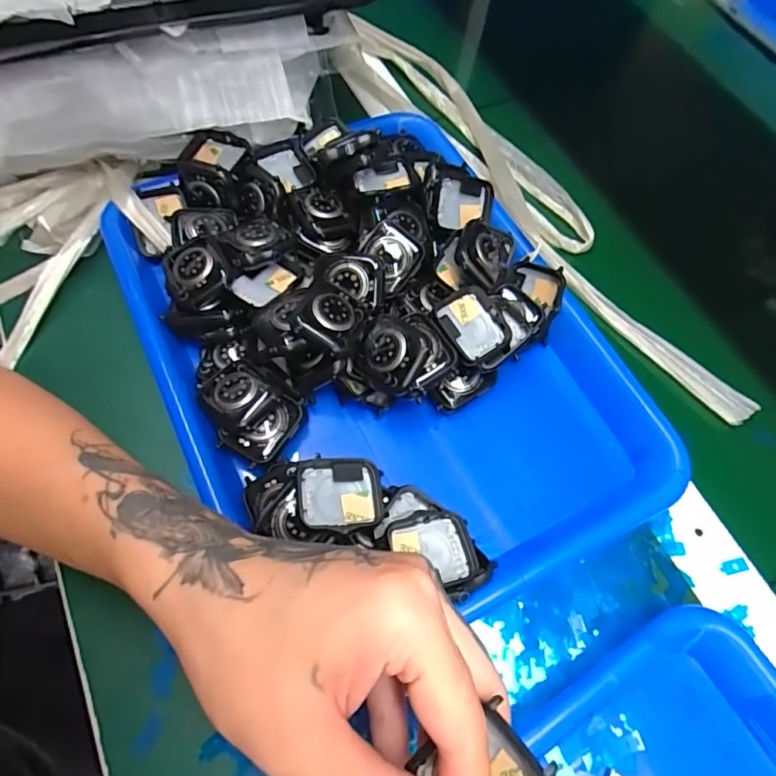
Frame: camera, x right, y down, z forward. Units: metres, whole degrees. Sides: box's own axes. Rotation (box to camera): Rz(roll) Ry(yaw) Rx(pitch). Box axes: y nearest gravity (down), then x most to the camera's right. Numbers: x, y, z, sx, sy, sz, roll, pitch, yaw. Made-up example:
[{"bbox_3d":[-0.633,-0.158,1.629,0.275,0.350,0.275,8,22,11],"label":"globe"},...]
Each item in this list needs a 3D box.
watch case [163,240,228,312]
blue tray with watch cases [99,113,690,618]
[{"bbox_3d":[-0.115,-0.068,0.319,0.033,0.015,0.040,-17,65,-12],"label":"watch case"},{"bbox_3d":[-0.010,-0.034,0.328,0.246,0.060,0.331,-25,67,-16],"label":"blue tray with watch cases"}]

